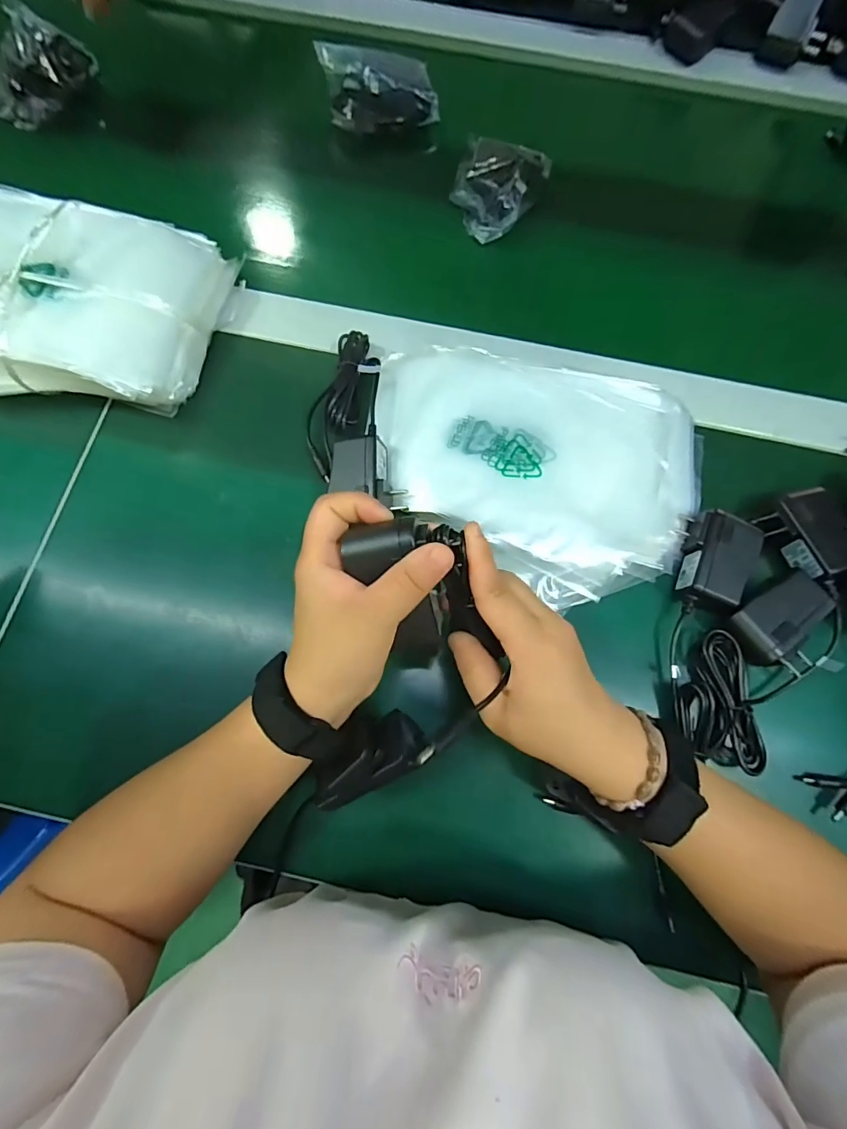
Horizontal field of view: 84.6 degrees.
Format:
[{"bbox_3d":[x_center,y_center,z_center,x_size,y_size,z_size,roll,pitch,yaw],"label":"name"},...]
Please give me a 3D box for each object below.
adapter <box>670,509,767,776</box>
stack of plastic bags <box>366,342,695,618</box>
[{"bbox_3d":[0.213,0.051,0.341,0.057,0.032,0.179,7,75,0],"label":"adapter"},{"bbox_3d":[0.087,-0.074,0.365,0.265,0.034,0.185,11,75,1],"label":"stack of plastic bags"}]

